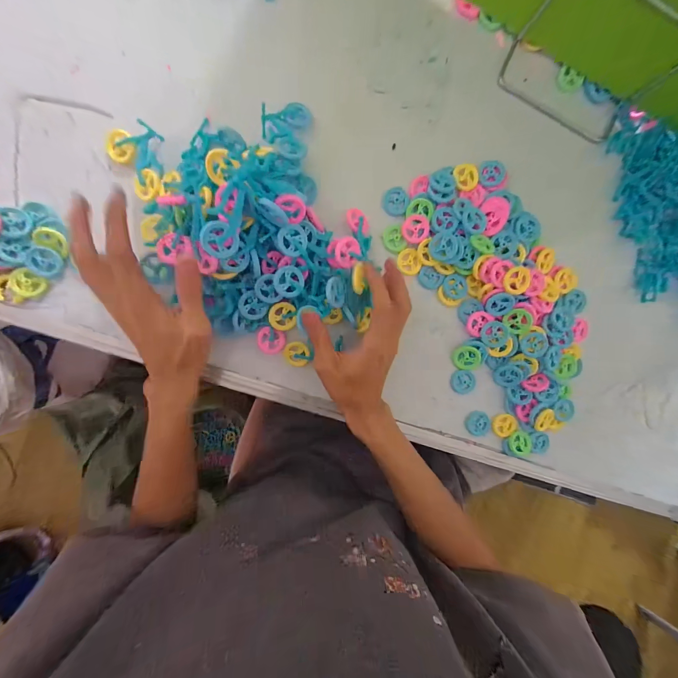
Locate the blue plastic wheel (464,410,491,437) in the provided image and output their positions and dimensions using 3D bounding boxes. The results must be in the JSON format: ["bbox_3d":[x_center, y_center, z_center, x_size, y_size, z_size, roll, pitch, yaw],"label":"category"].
[{"bbox_3d":[0.172,0.104,0.364,0.032,0.006,0.029,9,95,-6],"label":"blue plastic wheel"}]

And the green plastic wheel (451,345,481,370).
[{"bbox_3d":[0.151,0.022,0.353,0.031,0.004,0.029,3,100,16],"label":"green plastic wheel"}]

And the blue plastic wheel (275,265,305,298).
[{"bbox_3d":[-0.048,-0.055,0.287,0.029,0.004,0.030,-5,105,-19],"label":"blue plastic wheel"}]

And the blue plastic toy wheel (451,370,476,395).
[{"bbox_3d":[0.150,0.052,0.358,0.027,0.004,0.030,-6,96,-4],"label":"blue plastic toy wheel"}]

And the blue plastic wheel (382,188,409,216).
[{"bbox_3d":[0.063,-0.155,0.335,0.027,0.006,0.030,17,94,-6],"label":"blue plastic wheel"}]

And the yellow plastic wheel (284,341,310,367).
[{"bbox_3d":[-0.047,0.017,0.330,0.028,0.006,0.027,0,96,-5],"label":"yellow plastic wheel"}]

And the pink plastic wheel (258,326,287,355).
[{"bbox_3d":[-0.073,0.003,0.321,0.031,0.004,0.028,24,95,-24],"label":"pink plastic wheel"}]

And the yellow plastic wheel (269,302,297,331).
[{"bbox_3d":[-0.059,-0.024,0.312,0.027,0.006,0.028,0,96,-5],"label":"yellow plastic wheel"}]

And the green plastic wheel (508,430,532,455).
[{"bbox_3d":[0.224,0.128,0.367,0.027,0.010,0.027,0,96,-5],"label":"green plastic wheel"}]

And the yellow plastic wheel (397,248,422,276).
[{"bbox_3d":[0.081,-0.088,0.340,0.025,0.007,0.030,-35,97,-1],"label":"yellow plastic wheel"}]

